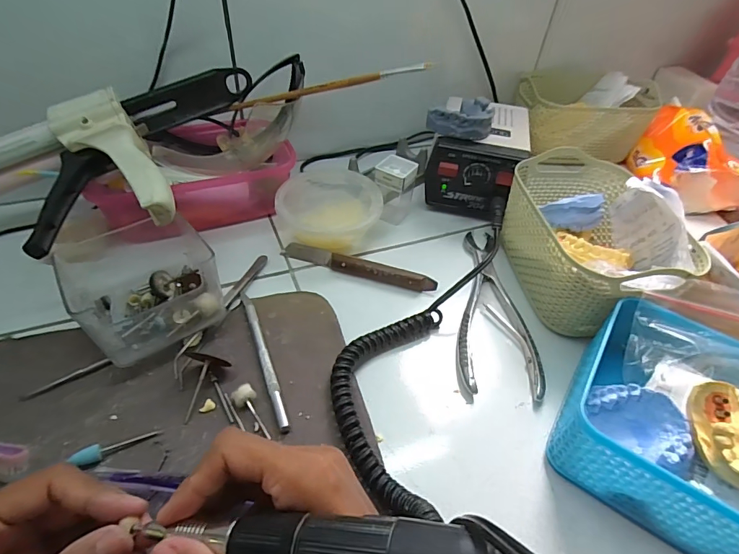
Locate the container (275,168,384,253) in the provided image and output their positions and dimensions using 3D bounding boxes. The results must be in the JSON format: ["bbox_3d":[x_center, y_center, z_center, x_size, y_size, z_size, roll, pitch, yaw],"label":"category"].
[{"bbox_3d":[-0.041,-0.078,0.451,0.101,0.039,0.102,3,45,-3],"label":"container"}]

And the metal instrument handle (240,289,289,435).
[{"bbox_3d":[-0.082,0.059,0.331,0.009,0.006,0.131,-14,48,-18],"label":"metal instrument handle"}]

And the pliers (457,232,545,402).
[{"bbox_3d":[0.108,0.023,0.386,0.065,0.010,0.185,5,45,0],"label":"pliers"}]

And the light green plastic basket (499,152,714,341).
[{"bbox_3d":[0.194,-0.036,0.391,0.116,0.076,0.178,-2,46,-7],"label":"light green plastic basket"}]

